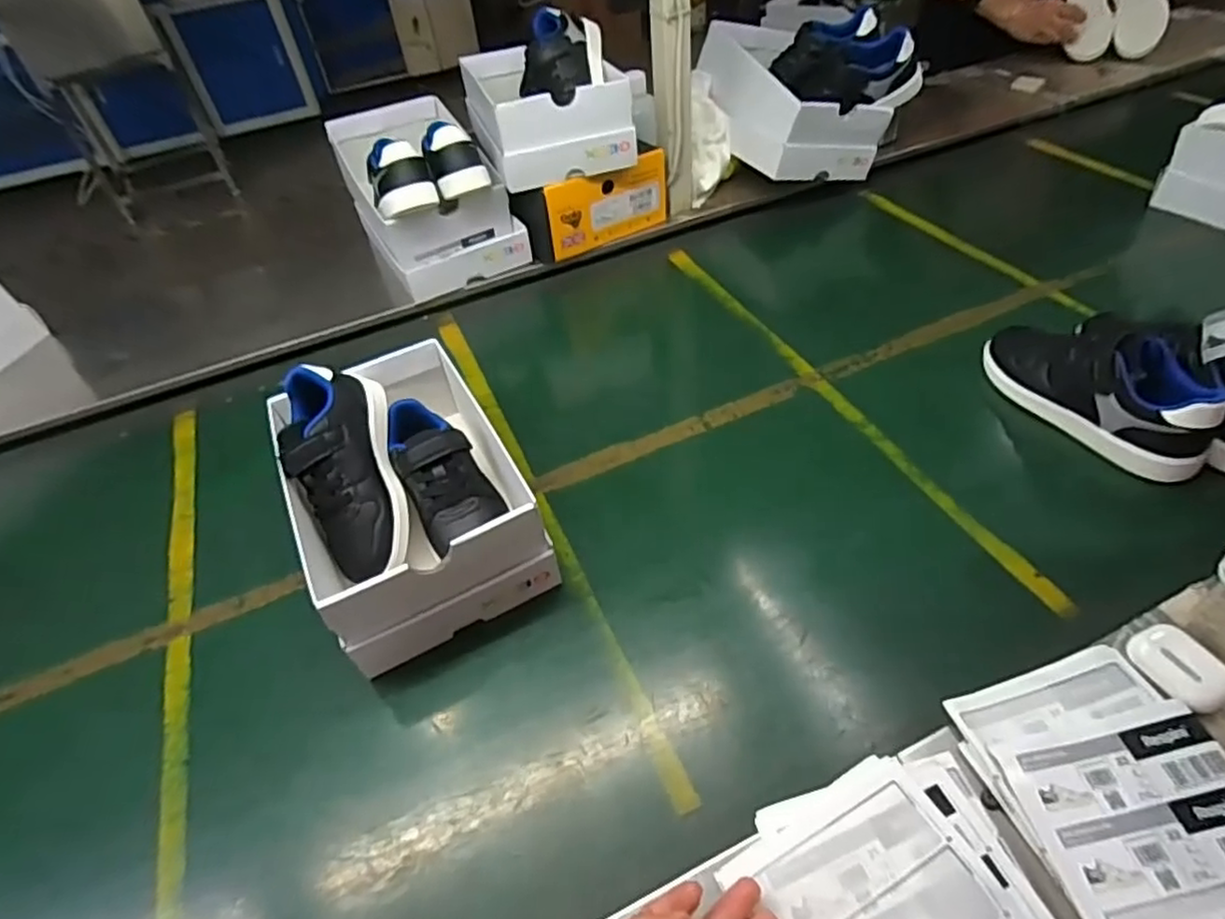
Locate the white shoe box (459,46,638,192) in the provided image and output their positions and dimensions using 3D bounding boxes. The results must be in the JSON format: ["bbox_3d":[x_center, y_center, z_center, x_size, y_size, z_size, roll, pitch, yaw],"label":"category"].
[{"bbox_3d":[-0.097,-0.506,0.946,0.191,0.103,0.265,-16,47,-10],"label":"white shoe box"}]

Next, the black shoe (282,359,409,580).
[{"bbox_3d":[-0.244,0.008,0.597,0.088,0.065,0.199,-18,76,-12],"label":"black shoe"}]

